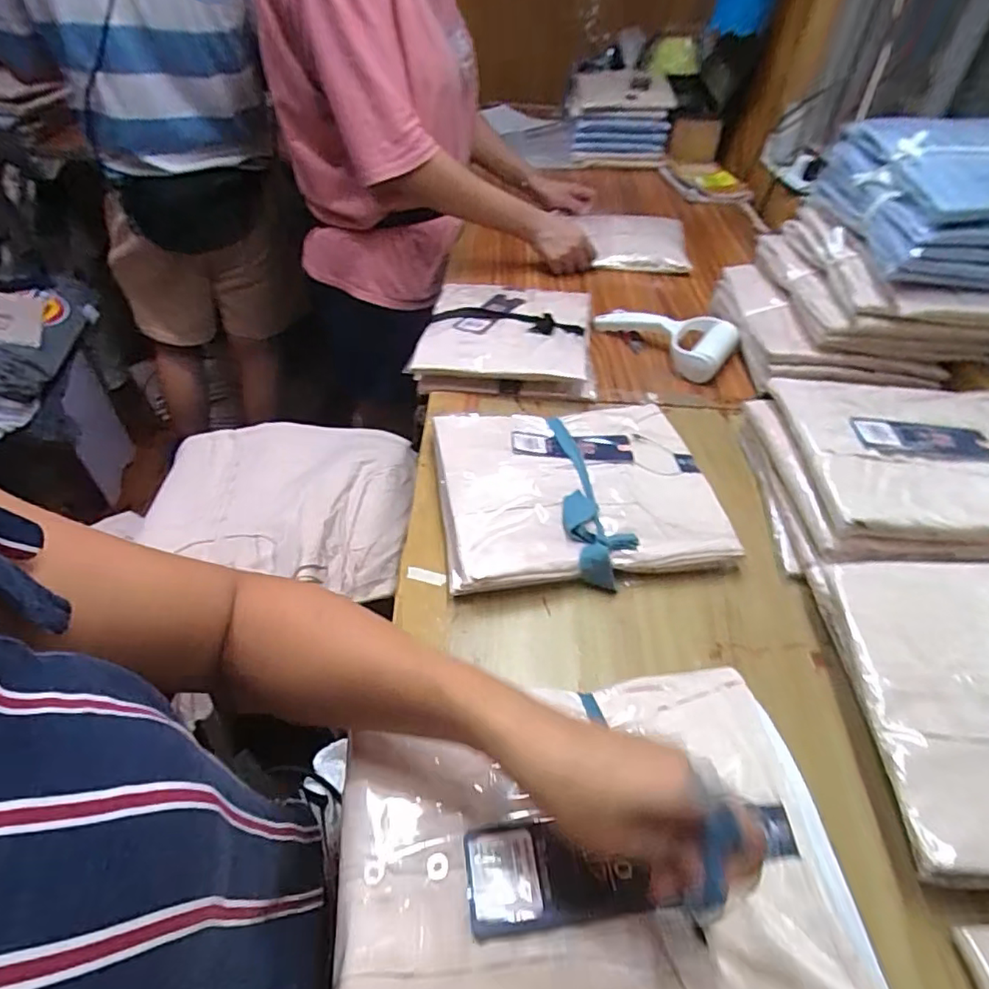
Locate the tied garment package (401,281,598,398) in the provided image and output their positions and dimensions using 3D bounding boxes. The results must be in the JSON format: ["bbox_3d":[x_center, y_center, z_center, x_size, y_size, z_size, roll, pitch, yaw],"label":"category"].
[{"bbox_3d":[0.020,-0.211,0.751,0.210,0.041,0.232,7,46,3],"label":"tied garment package"}]

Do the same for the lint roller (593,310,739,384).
[{"bbox_3d":[0.228,-0.215,0.794,0.189,0.049,0.121,25,49,20],"label":"lint roller"}]

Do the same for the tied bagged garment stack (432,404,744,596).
[{"bbox_3d":[0.079,-0.013,0.549,0.258,0.042,0.214,-4,46,-7],"label":"tied bagged garment stack"}]

